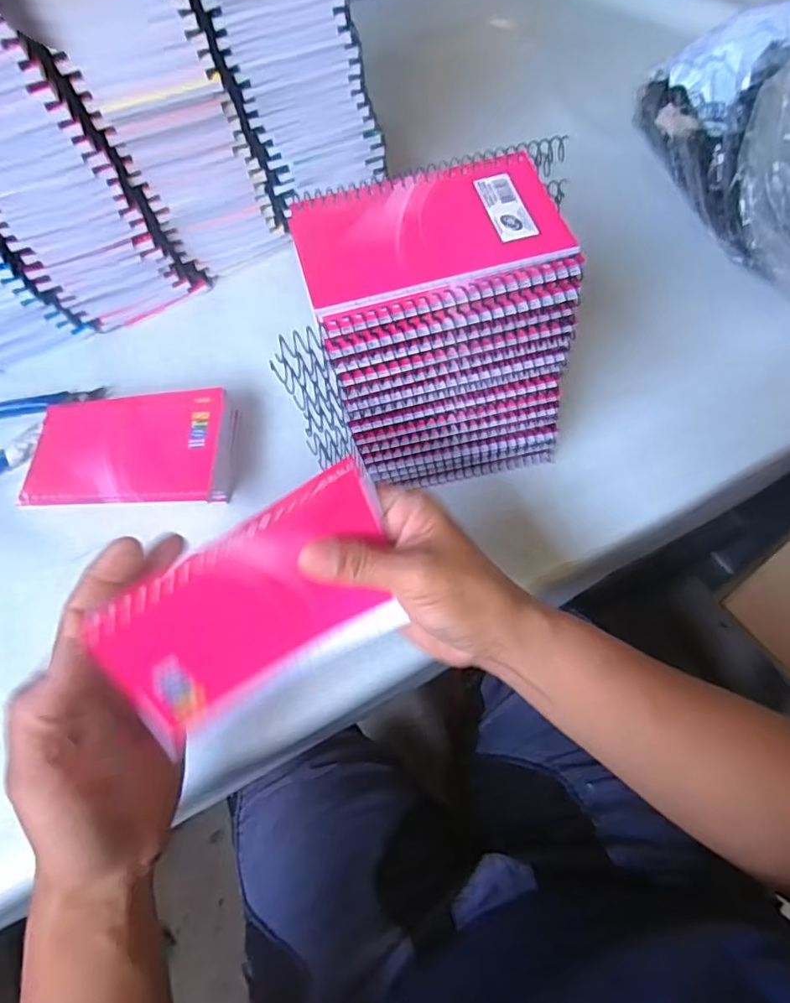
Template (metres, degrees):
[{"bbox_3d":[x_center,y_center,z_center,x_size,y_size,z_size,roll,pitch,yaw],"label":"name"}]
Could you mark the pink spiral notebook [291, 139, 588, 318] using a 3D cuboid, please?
[{"bbox_3d":[0.022,-0.140,0.295,0.143,0.010,0.080,-15,65,-3],"label":"pink spiral notebook"}]

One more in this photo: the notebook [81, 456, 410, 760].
[{"bbox_3d":[-0.056,0.049,0.263,0.130,0.087,0.016,-32,37,-21],"label":"notebook"}]

